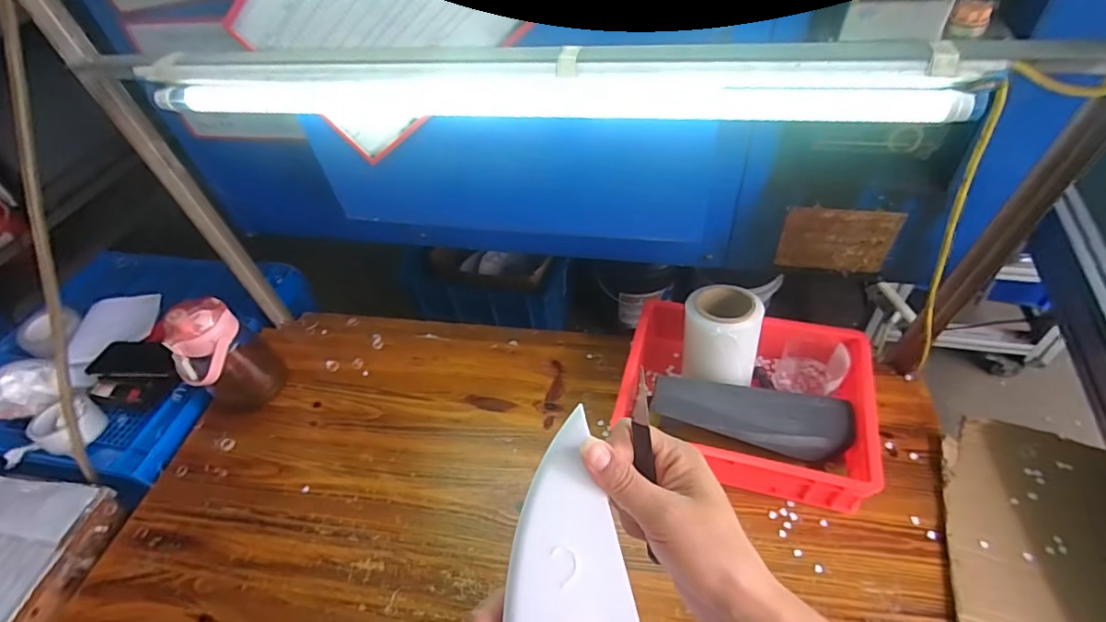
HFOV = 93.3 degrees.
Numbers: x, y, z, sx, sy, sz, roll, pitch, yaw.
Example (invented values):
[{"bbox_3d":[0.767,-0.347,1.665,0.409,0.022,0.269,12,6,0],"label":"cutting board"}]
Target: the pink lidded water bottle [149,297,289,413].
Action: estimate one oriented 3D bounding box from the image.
[{"bbox_3d":[-0.548,0.070,0.863,0.096,0.189,0.121,34,60,31],"label":"pink lidded water bottle"}]

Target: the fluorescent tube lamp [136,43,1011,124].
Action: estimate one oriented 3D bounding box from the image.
[{"bbox_3d":[-0.049,-0.247,0.561,0.892,0.055,0.056,6,49,12],"label":"fluorescent tube lamp"}]

